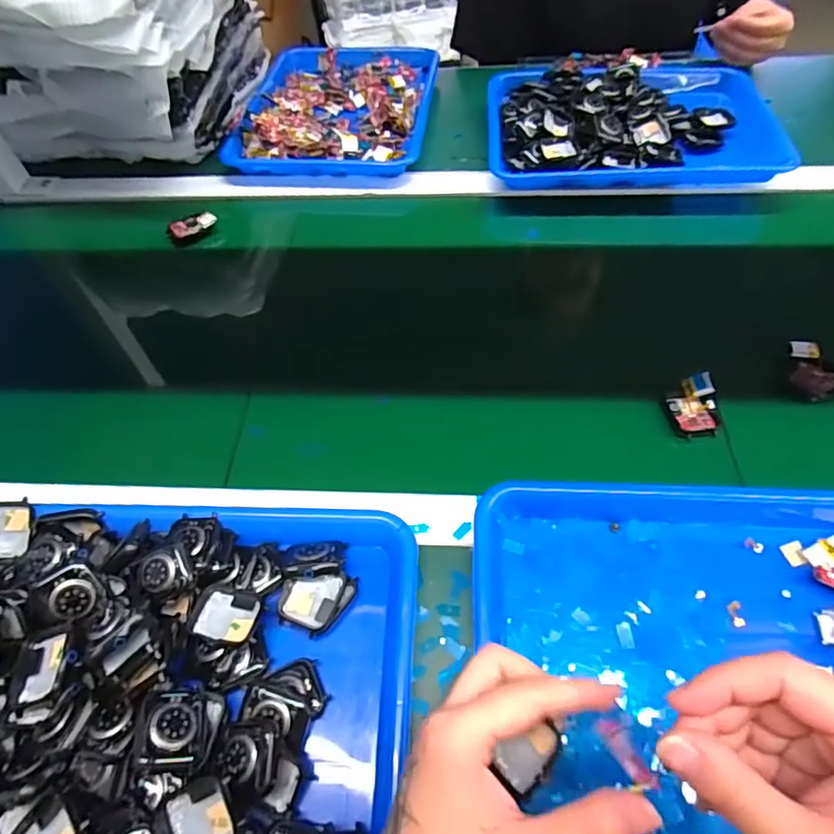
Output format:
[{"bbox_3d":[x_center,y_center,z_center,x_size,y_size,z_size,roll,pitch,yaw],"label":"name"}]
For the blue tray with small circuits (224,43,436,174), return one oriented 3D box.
[{"bbox_3d":[-0.107,-0.437,0.775,0.256,0.033,0.305,3,59,5],"label":"blue tray with small circuits"}]

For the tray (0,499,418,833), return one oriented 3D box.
[{"bbox_3d":[-0.172,0.173,0.347,0.333,0.065,0.253,1,58,3],"label":"tray"}]

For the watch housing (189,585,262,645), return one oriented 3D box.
[{"bbox_3d":[-0.128,0.133,0.371,0.041,0.008,0.038,11,43,1],"label":"watch housing"}]

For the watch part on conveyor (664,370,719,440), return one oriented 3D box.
[{"bbox_3d":[0.233,-0.010,0.469,0.039,0.022,0.052,-1,58,3],"label":"watch part on conveyor"}]

